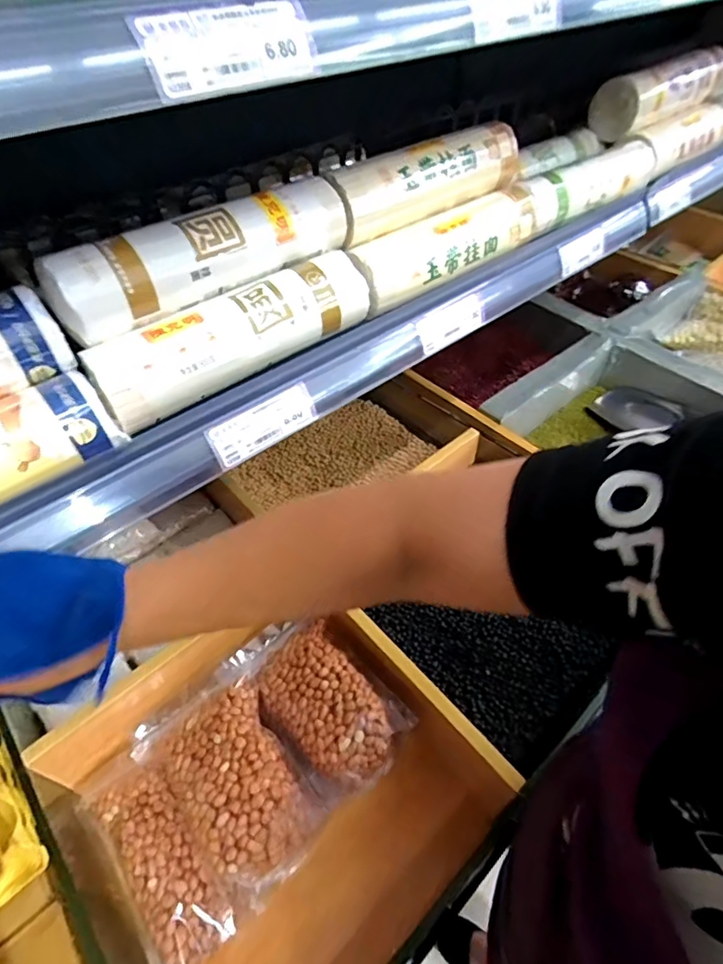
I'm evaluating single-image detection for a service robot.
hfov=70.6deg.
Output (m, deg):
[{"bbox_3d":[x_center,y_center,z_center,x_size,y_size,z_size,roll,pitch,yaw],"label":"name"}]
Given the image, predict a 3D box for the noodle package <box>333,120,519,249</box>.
[{"bbox_3d":[0.075,-0.305,0.509,0.243,0.058,0.044,-31,55,-23],"label":"noodle package"}]

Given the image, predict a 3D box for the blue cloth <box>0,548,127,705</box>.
[{"bbox_3d":[-0.237,0.081,0.305,0.172,0.055,0.098,-10,49,-7],"label":"blue cloth"}]

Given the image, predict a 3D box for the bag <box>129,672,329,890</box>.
[{"bbox_3d":[-0.126,0.276,0.496,0.199,0.059,0.124,33,58,27],"label":"bag"}]

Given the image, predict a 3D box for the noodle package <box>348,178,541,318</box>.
[{"bbox_3d":[0.091,-0.246,0.523,0.250,0.047,0.057,-36,57,-26],"label":"noodle package"}]

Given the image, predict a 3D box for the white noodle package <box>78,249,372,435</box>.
[{"bbox_3d":[-0.094,-0.124,0.417,0.245,0.052,0.054,-36,57,-26],"label":"white noodle package"}]

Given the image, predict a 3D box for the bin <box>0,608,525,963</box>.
[{"bbox_3d":[-0.096,0.319,0.517,0.359,0.146,0.354,-36,57,-26],"label":"bin"}]

